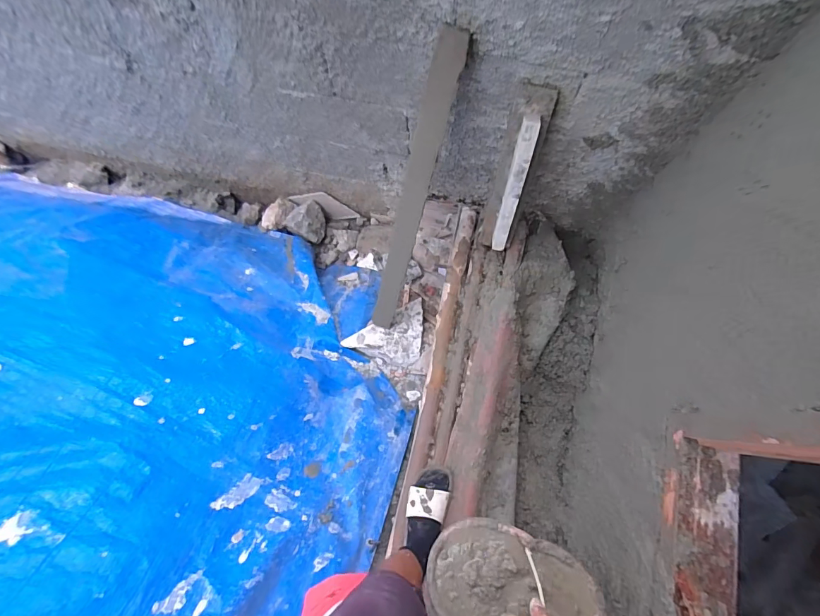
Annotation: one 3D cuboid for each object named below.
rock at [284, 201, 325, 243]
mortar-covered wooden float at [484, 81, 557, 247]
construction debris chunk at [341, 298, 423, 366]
[{"bbox_3d":[-0.428,-0.365,1.707,0.144,0.121,0.147,0,76,2],"label":"rock"},{"bbox_3d":[0.268,-0.327,1.055,0.091,0.448,0.084,13,46,5],"label":"mortar-covered wooden float"},{"bbox_3d":[-0.060,0.120,1.487,0.318,0.044,0.207,-31,77,-6],"label":"construction debris chunk"}]

